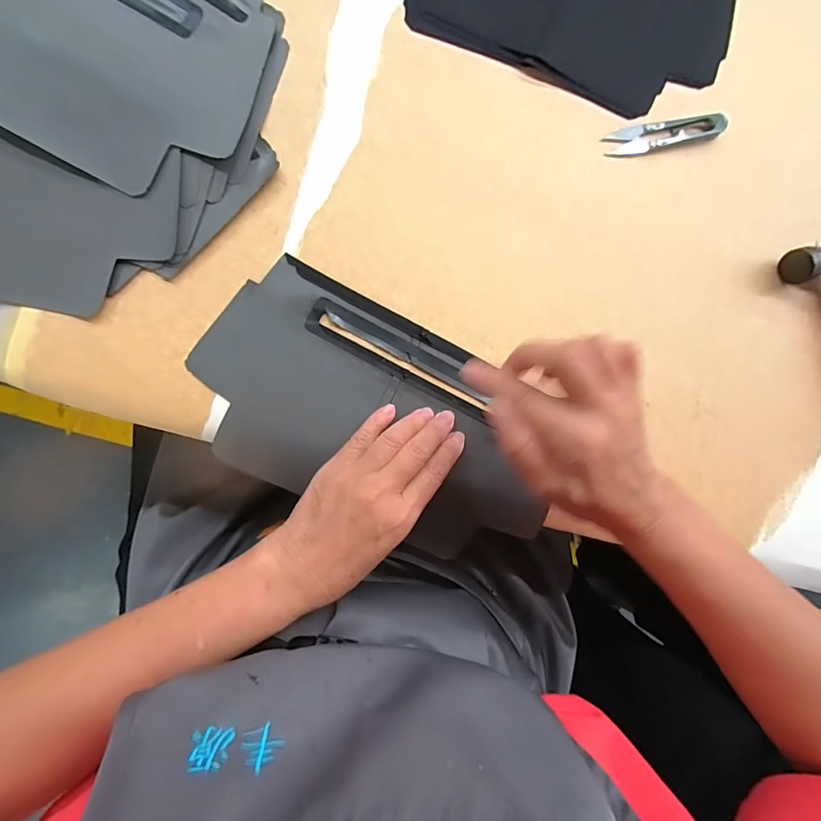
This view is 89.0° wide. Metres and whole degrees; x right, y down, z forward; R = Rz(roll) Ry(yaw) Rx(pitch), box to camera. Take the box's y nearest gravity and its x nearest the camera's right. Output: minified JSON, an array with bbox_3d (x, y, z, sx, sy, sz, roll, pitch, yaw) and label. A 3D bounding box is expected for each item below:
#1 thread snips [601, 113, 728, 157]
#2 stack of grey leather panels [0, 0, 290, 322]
[{"bbox_3d":[0.214,-0.233,0.351,0.103,0.011,0.023,-12,92,-6],"label":"thread snips"},{"bbox_3d":[-0.288,-0.233,0.293,0.350,0.027,0.308,27,88,-6],"label":"stack of grey leather panels"}]

